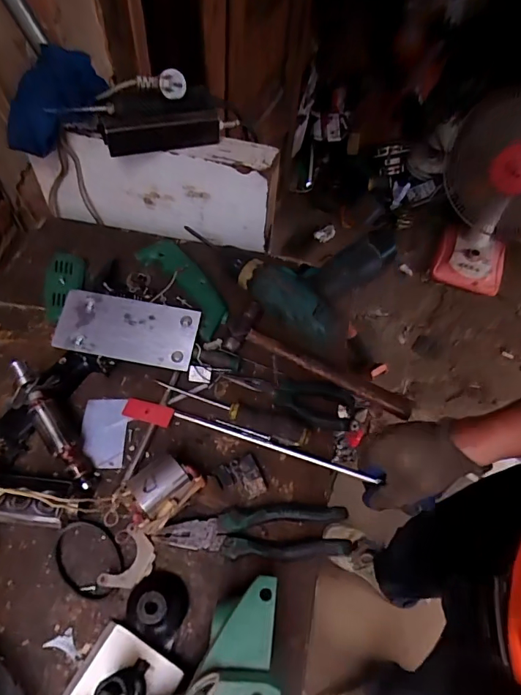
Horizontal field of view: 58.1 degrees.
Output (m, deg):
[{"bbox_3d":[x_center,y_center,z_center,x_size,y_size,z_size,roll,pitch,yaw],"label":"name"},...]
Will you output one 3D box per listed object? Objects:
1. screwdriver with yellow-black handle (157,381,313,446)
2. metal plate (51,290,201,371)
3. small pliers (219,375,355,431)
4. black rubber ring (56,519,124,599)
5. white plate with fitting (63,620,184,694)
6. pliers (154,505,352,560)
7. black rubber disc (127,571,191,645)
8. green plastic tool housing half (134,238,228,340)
[{"bbox_3d":[-0.033,0.066,0.536,0.183,0.022,0.024,21,59,10],"label":"screwdriver with yellow-black handle"},{"bbox_3d":[-0.161,-0.023,0.568,0.164,0.006,0.077,11,73,3],"label":"metal plate"},{"bbox_3d":[0.033,0.056,0.551,0.151,0.019,0.056,13,58,5],"label":"small pliers"},{"bbox_3d":[-0.170,0.209,0.463,0.057,0.013,0.076,-32,65,-21],"label":"black rubber ring"},{"bbox_3d":[-0.120,0.279,0.381,0.082,0.082,0.073,28,60,13],"label":"white plate with fitting"},{"bbox_3d":[-0.006,0.184,0.471,0.185,0.017,0.049,2,58,-2],"label":"pliers"},{"bbox_3d":[-0.096,0.237,0.436,0.054,0.036,0.053,2,58,-3],"label":"black rubber disc"},{"bbox_3d":[-0.100,-0.089,0.631,0.060,0.019,0.184,-31,65,-20],"label":"green plastic tool housing half"}]

